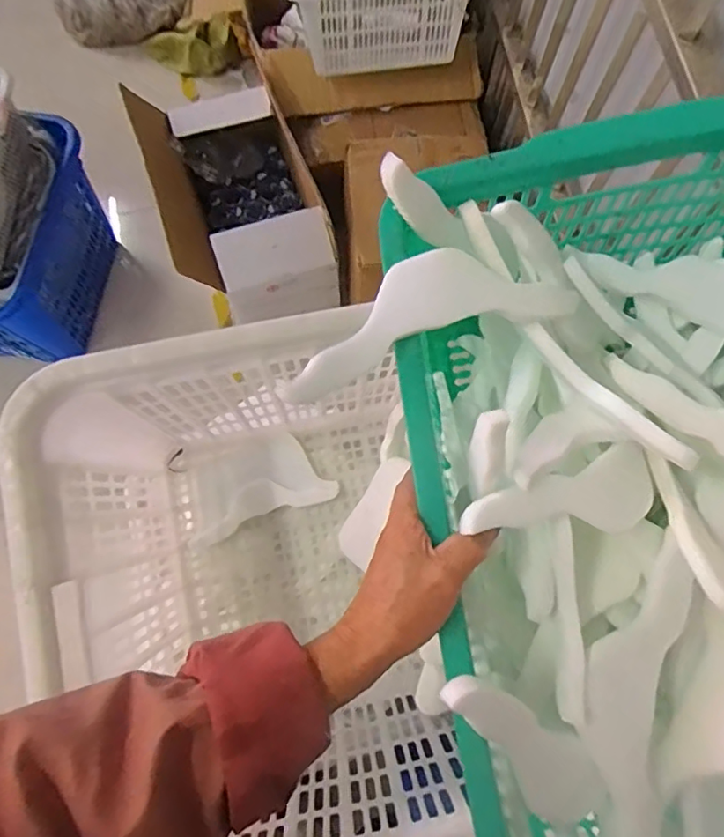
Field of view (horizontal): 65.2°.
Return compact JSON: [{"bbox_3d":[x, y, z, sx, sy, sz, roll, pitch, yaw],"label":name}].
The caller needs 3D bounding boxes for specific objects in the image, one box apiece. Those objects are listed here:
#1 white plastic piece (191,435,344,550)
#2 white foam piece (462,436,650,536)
[{"bbox_3d":[-0.179,0.110,0.947,0.241,0.045,0.128,-21,75,-5],"label":"white plastic piece"},{"bbox_3d":[0.150,0.057,0.407,0.177,0.015,0.061,-7,73,-26],"label":"white foam piece"}]

